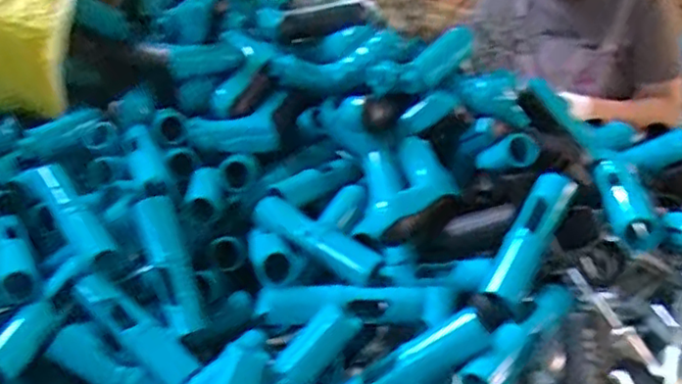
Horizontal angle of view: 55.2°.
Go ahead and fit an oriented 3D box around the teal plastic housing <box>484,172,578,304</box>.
[{"bbox_3d":[0.152,0.036,0.522,0.030,0.021,0.116,22,68,32],"label":"teal plastic housing"}]

